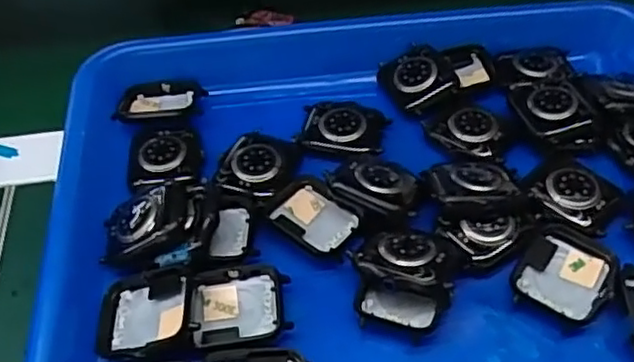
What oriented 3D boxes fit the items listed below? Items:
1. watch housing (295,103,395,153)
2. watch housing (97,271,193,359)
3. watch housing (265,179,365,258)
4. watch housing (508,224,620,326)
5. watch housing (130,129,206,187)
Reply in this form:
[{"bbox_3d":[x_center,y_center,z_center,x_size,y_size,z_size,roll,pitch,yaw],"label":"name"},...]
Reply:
[{"bbox_3d":[0.013,-0.029,0.343,0.044,0.006,0.029,4,49,7],"label":"watch housing"},{"bbox_3d":[-0.072,0.056,0.273,0.037,0.013,0.038,-1,49,2],"label":"watch housing"},{"bbox_3d":[0.000,0.018,0.306,0.042,0.010,0.034,30,56,26],"label":"watch housing"},{"bbox_3d":[0.109,0.039,0.284,0.038,0.006,0.044,27,55,24],"label":"watch housing"},{"bbox_3d":[-0.077,-0.016,0.332,0.036,0.006,0.039,-7,49,-3],"label":"watch housing"}]

